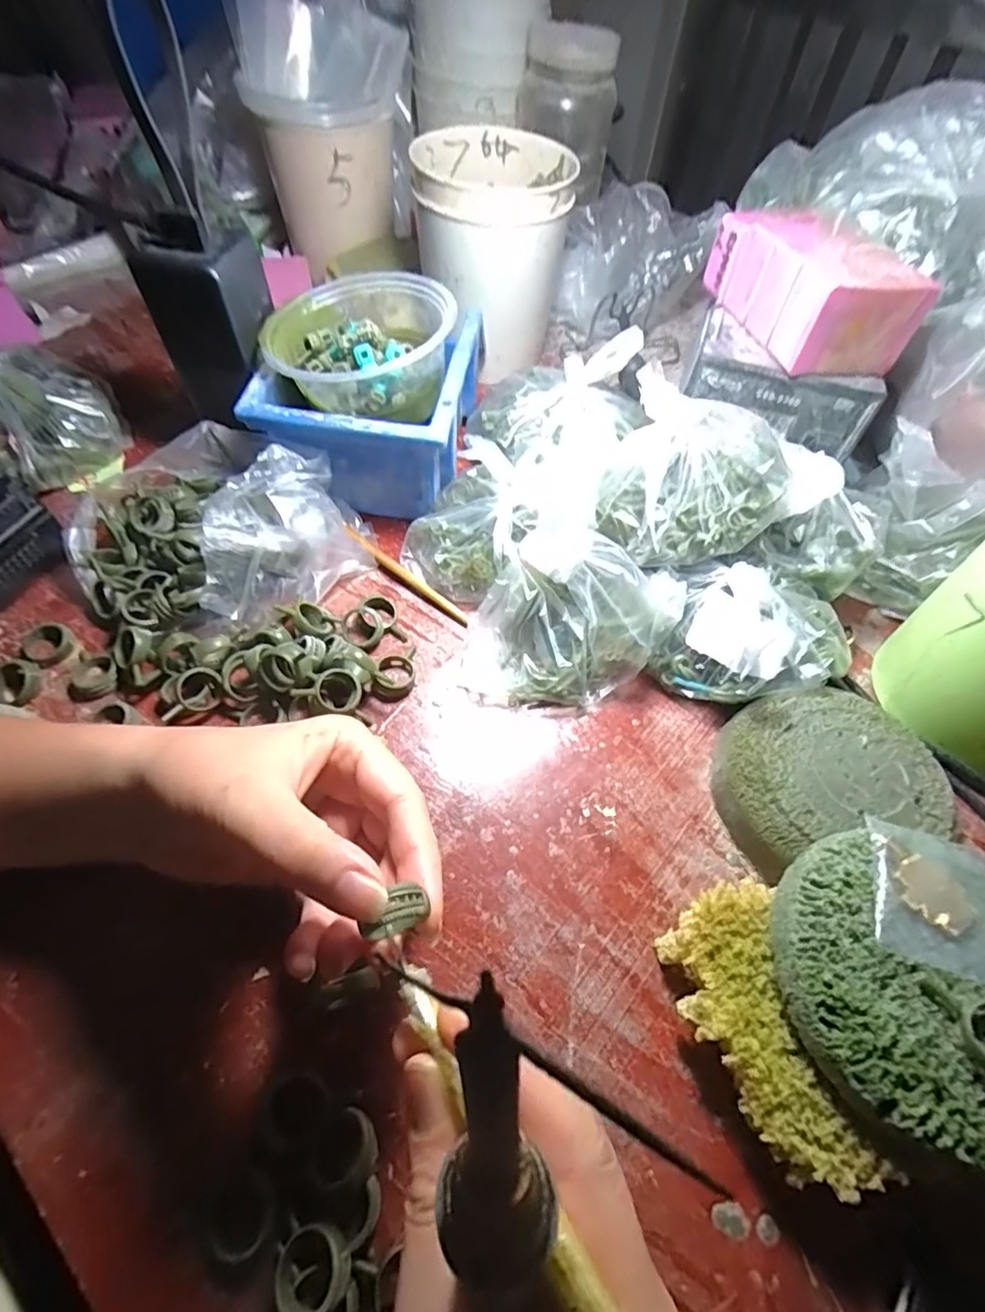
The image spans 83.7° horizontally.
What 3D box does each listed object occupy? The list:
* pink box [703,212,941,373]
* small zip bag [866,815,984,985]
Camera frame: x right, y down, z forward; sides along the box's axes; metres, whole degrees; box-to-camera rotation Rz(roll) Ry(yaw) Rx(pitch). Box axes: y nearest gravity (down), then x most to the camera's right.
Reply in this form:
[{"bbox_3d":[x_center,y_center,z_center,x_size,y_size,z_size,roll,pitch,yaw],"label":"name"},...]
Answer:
[{"bbox_3d":[0.198,-0.235,0.345,0.067,0.051,0.127,-10,59,-8],"label":"pink box"},{"bbox_3d":[0.177,0.092,0.201,0.069,0.017,0.051,18,59,9],"label":"small zip bag"}]

